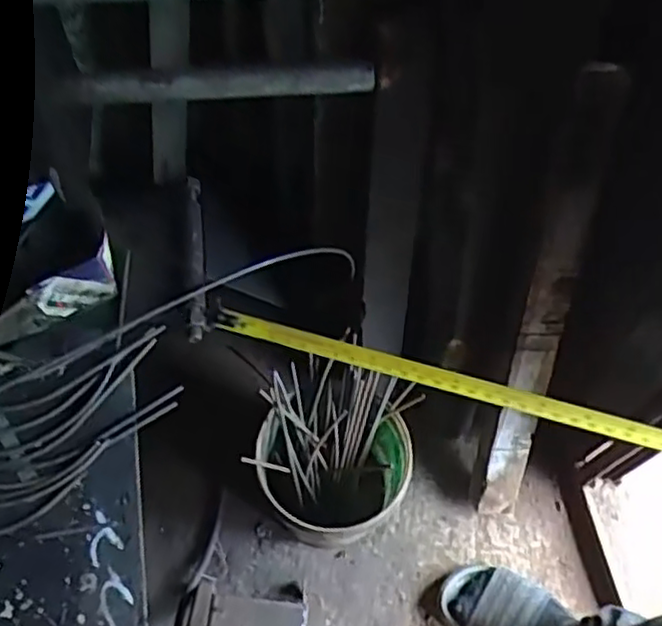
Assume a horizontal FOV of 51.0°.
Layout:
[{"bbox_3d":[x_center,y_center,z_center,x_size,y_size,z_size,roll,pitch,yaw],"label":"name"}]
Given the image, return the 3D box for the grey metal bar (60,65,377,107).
[{"bbox_3d":[-0.090,-0.187,0.564,0.248,0.027,0.017,-5,64,-5],"label":"grey metal bar"}]

